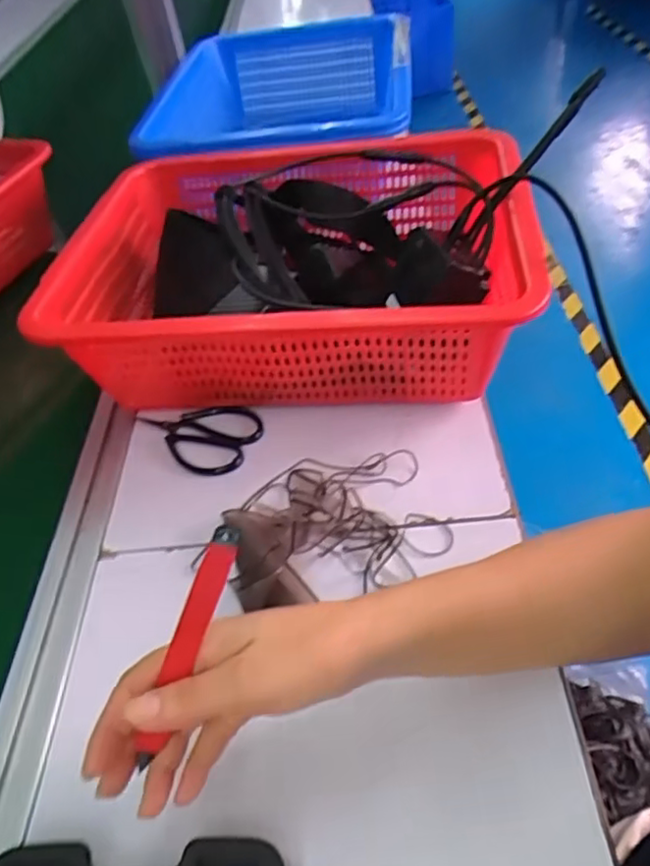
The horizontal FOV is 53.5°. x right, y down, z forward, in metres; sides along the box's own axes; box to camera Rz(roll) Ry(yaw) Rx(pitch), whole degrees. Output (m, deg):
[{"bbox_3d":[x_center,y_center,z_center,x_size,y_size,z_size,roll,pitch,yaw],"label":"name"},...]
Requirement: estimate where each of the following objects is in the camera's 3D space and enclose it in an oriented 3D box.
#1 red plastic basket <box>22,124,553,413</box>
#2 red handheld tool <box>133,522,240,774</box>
[{"bbox_3d":[-0.024,-0.138,0.578,0.380,0.125,0.291,-1,46,9],"label":"red plastic basket"},{"bbox_3d":[-0.066,0.104,0.296,0.012,0.139,0.013,34,21,32],"label":"red handheld tool"}]

